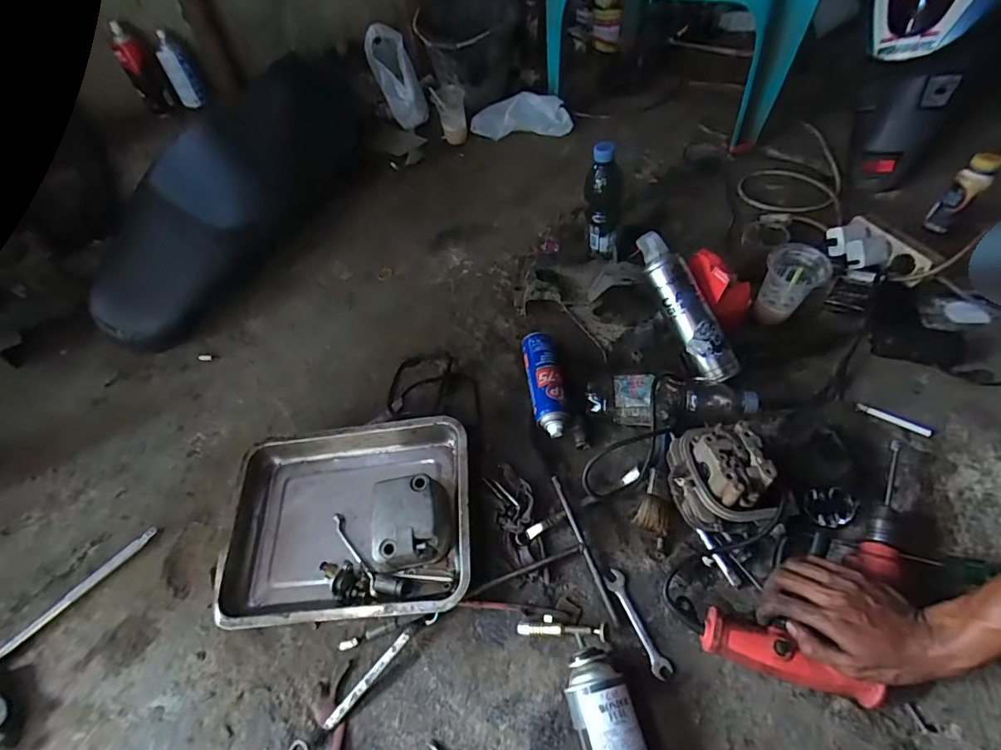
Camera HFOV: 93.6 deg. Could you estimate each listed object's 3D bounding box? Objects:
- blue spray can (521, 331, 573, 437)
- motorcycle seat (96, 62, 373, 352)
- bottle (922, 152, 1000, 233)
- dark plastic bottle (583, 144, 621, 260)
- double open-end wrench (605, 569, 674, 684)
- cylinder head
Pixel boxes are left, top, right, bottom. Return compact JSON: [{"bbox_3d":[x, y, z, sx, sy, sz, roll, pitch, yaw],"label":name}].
[{"bbox_3d":[0.071,0.014,0.748,0.054,0.048,0.185,-7,51,-2],"label":"blue spray can"},{"bbox_3d":[-0.611,-0.415,1.068,0.217,0.202,0.764,29,78,24],"label":"motorcycle seat"},{"bbox_3d":[0.795,-0.313,0.809,0.035,0.148,0.045,-37,58,-23],"label":"bottle"},{"bbox_3d":[0.181,-0.291,0.816,0.068,0.209,0.072,2,52,6],"label":"dark plastic bottle"},{"bbox_3d":[0.165,0.297,0.566,0.023,0.006,0.121,-21,53,-12],"label":"double open-end wrench"},{"bbox_3d":[0.276,0.134,0.601,0.094,0.106,0.133,-10,51,-4],"label":"cylinder head"}]

